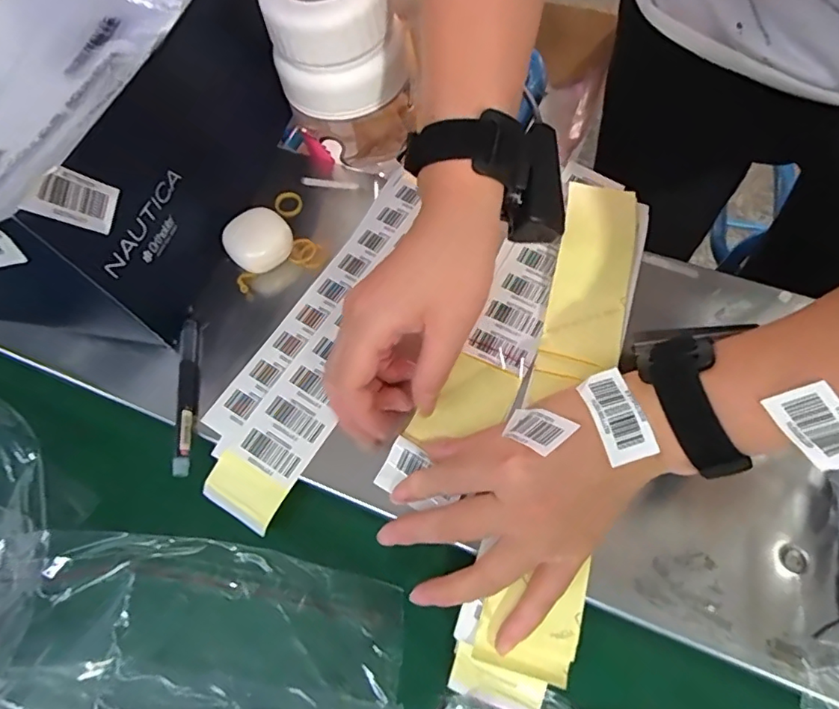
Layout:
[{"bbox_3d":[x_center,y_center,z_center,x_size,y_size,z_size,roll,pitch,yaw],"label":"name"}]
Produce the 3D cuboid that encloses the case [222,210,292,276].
[{"bbox_3d":[-0.119,-0.084,0.400,0.046,0.023,0.043,-35,65,-15],"label":"case"}]

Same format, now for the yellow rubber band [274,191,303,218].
[{"bbox_3d":[-0.105,-0.122,0.434,0.022,0.008,0.024,-1,61,3],"label":"yellow rubber band"}]

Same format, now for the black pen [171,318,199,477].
[{"bbox_3d":[-0.153,0.026,0.353,0.011,0.012,0.107,-8,61,-1],"label":"black pen"}]

